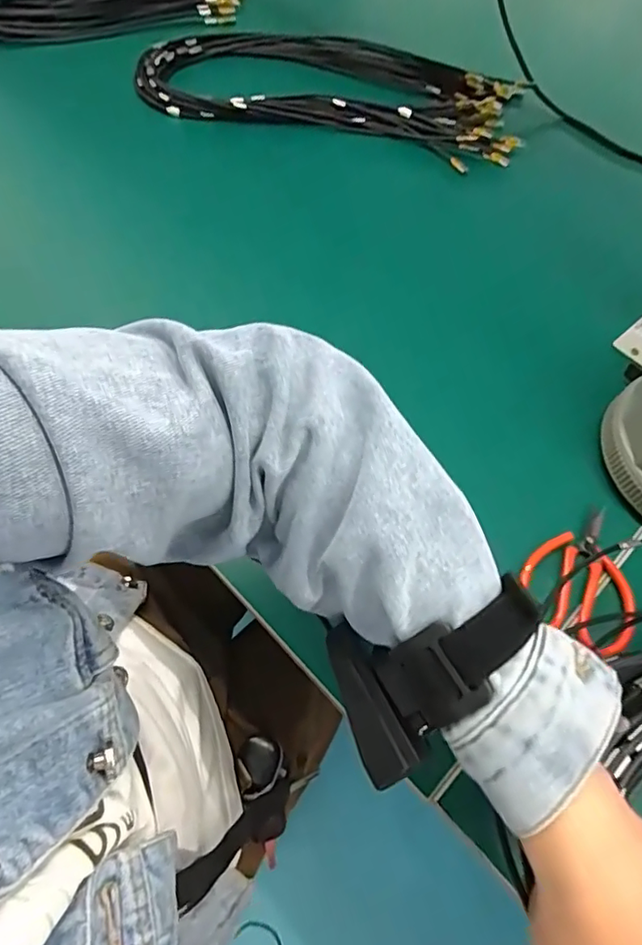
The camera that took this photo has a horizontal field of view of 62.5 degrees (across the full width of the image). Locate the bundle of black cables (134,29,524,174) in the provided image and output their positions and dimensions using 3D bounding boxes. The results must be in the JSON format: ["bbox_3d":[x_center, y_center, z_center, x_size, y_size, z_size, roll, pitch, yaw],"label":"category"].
[{"bbox_3d":[0.009,-0.507,0.711,0.499,0.043,0.241,13,63,5],"label":"bundle of black cables"}]

